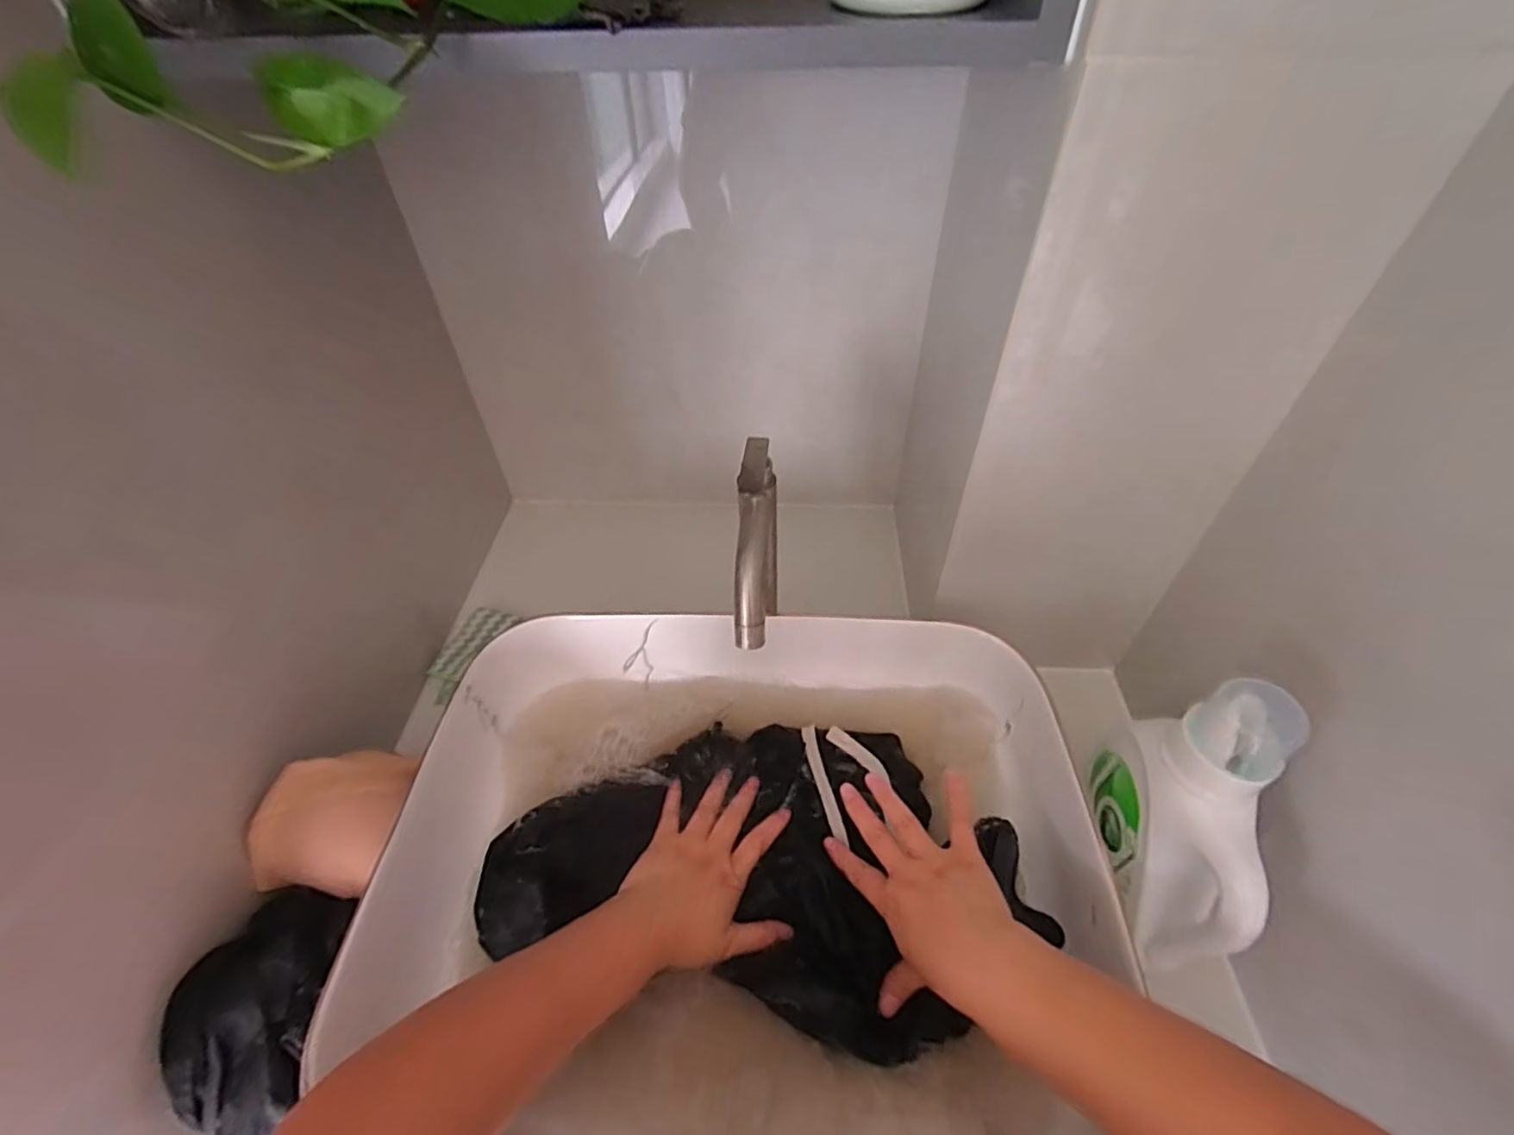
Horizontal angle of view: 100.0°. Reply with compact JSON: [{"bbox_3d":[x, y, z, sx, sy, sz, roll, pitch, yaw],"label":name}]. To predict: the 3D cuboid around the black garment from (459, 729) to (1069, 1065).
[{"bbox_3d":[0.002,0.222,0.493,0.413,0.068,0.229,1,49,4],"label":"black garment"}]

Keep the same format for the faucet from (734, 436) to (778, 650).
[{"bbox_3d":[0.001,0.010,0.510,0.026,0.174,0.136,4,47,5],"label":"faucet"}]

